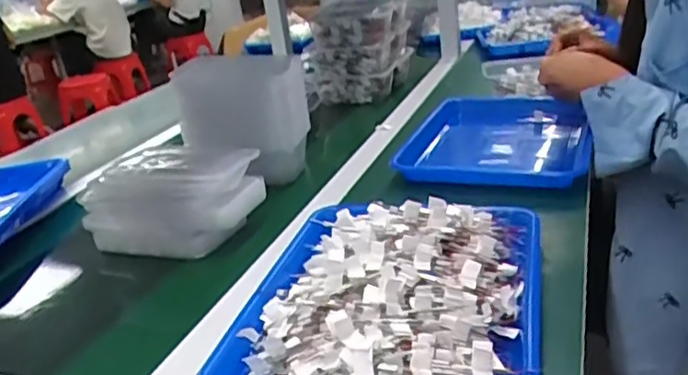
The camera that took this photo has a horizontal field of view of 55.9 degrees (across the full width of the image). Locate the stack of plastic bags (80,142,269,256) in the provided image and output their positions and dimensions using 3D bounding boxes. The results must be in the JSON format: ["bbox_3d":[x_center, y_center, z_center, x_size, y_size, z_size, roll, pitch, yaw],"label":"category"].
[{"bbox_3d":[-0.201,0.008,0.806,0.185,0.088,0.160,2,23,23],"label":"stack of plastic bags"}]

